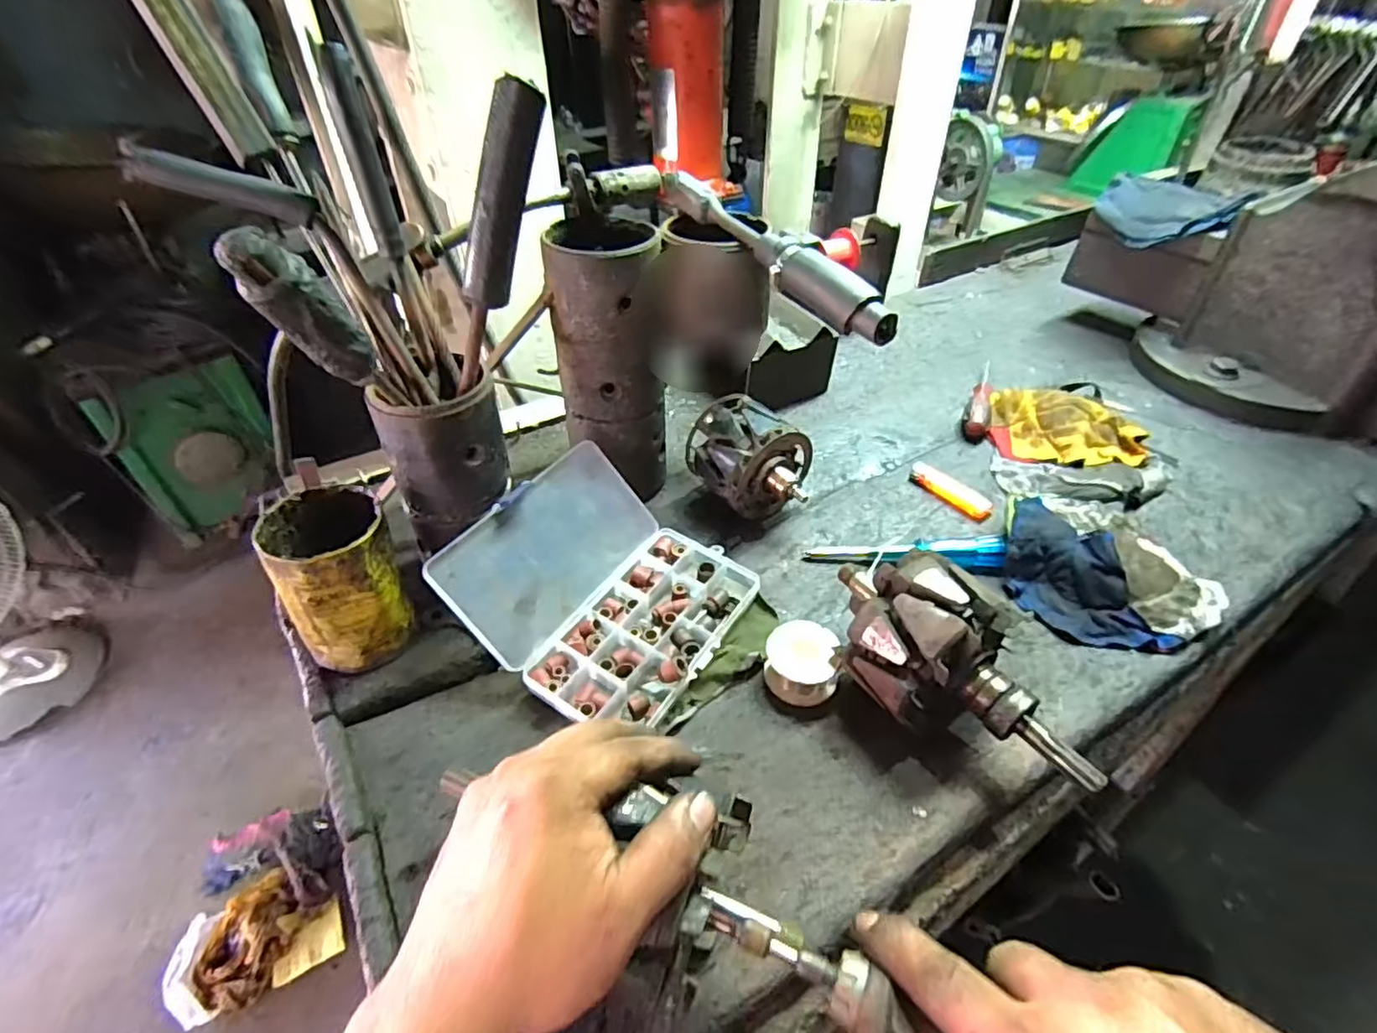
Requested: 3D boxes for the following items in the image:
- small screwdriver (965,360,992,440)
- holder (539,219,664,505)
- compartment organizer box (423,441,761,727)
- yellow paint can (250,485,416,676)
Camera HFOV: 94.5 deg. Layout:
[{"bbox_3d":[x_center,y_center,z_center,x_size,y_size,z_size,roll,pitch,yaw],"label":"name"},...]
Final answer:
[{"bbox_3d":[0.329,-0.137,0.716,0.022,0.025,0.141,15,44,17],"label":"small screwdriver"},{"bbox_3d":[-0.066,-0.128,0.539,0.089,0.204,0.093,-5,42,-4],"label":"holder"},{"bbox_3d":[-0.060,0.048,0.470,0.175,0.077,0.176,23,47,24],"label":"compartment organizer box"},{"bbox_3d":[-0.239,0.044,0.442,0.072,0.111,0.070,0,42,0],"label":"yellow paint can"}]

